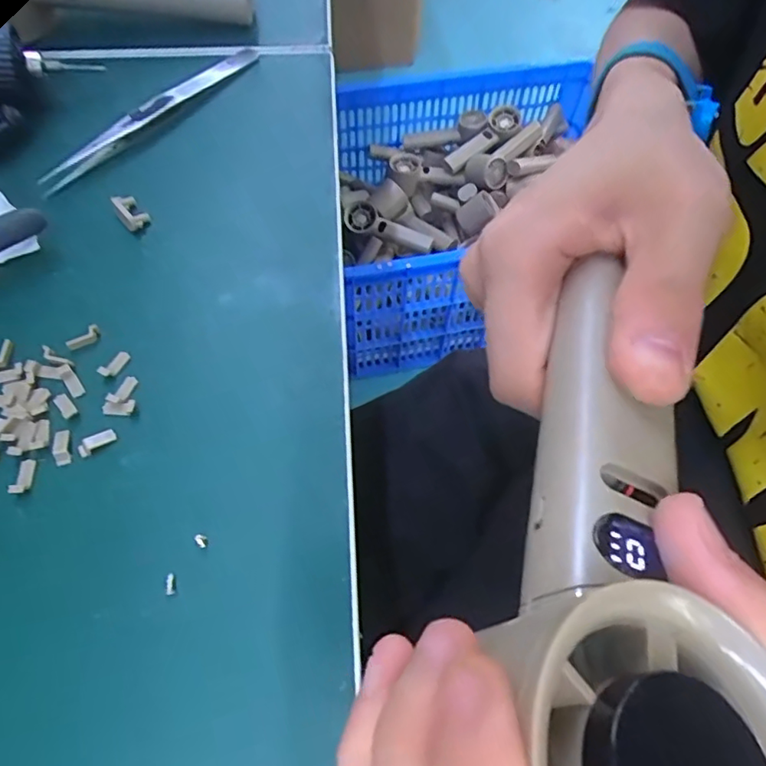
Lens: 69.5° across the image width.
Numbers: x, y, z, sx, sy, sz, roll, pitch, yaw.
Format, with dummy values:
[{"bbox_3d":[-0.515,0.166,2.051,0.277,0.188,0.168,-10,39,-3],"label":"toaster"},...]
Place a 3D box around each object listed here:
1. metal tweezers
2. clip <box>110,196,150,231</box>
[{"bbox_3d":[-0.107,-0.129,0.261,0.012,0.011,0.129,32,65,15],"label":"metal tweezers"},{"bbox_3d":[-0.107,-0.073,0.234,0.010,0.007,0.016,-37,68,-20],"label":"clip"}]

